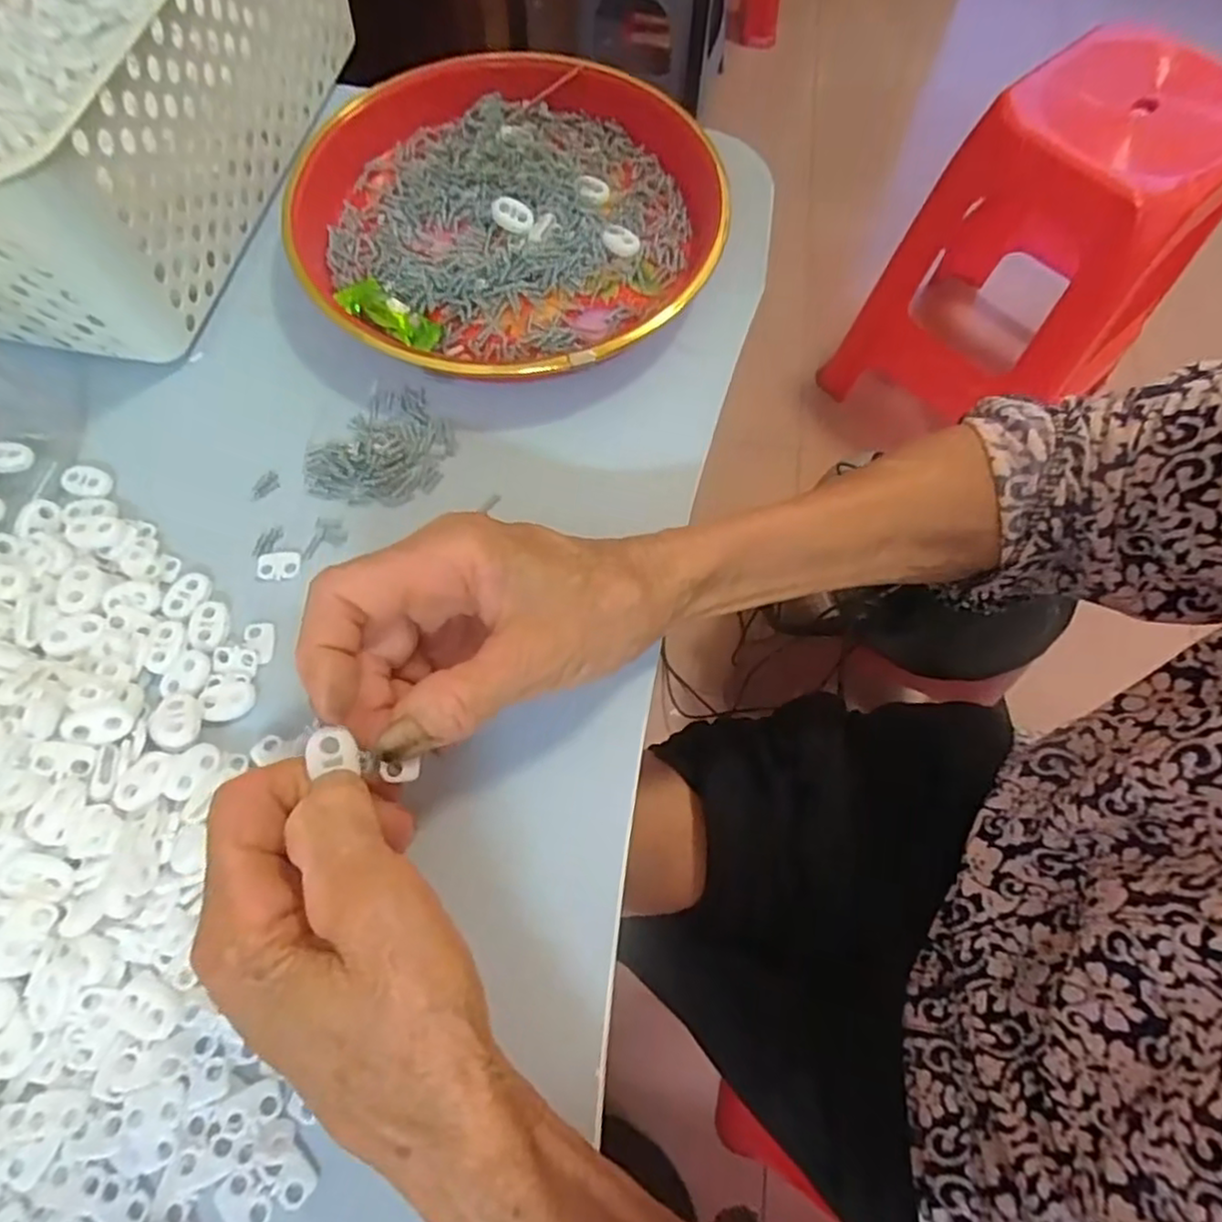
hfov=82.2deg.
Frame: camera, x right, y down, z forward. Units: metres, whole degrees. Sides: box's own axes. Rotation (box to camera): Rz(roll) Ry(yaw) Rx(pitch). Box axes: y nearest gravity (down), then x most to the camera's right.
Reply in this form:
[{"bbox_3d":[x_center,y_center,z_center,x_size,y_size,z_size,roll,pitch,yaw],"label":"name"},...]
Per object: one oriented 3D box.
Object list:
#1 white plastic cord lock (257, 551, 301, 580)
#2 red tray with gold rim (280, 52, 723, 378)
[{"bbox_3d":[-0.146,-0.020,0.306,0.019,0.004,0.014,2,66,-1],"label":"white plastic cord lock"},{"bbox_3d":[-0.054,-0.208,0.369,0.219,0.034,0.224,-35,72,-16],"label":"red tray with gold rim"}]

